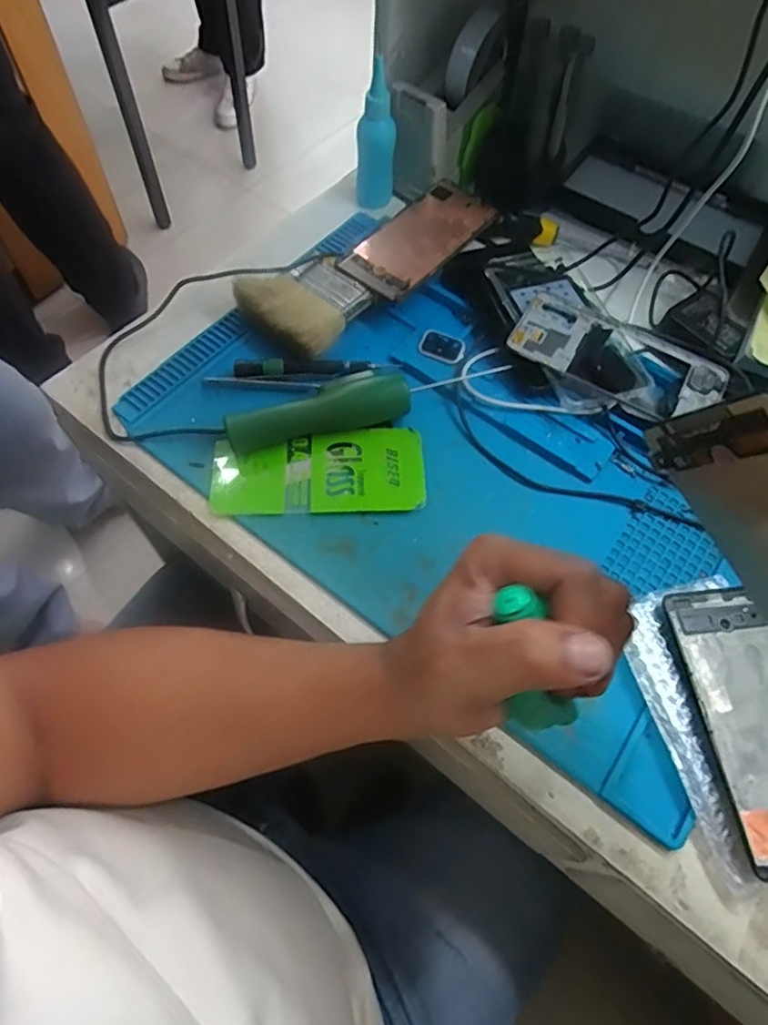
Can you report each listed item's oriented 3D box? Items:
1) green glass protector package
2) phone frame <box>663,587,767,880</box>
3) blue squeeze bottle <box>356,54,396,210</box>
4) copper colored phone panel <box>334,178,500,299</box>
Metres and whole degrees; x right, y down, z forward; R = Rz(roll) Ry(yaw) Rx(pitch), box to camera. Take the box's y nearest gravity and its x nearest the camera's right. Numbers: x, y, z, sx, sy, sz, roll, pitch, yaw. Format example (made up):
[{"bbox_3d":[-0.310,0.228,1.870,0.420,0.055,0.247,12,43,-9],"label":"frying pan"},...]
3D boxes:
[{"bbox_3d":[-0.047,-0.030,0.434,0.152,0.006,0.067,-2,63,-5],"label":"green glass protector package"},{"bbox_3d":[0.227,0.124,0.356,0.072,0.006,0.158,-6,63,-7],"label":"phone frame"},{"bbox_3d":[-0.008,-0.336,0.535,0.034,0.109,0.032,0,62,-4],"label":"blue squeeze bottle"},{"bbox_3d":[0.034,-0.244,0.520,0.069,0.010,0.153,38,67,15],"label":"copper colored phone panel"}]

